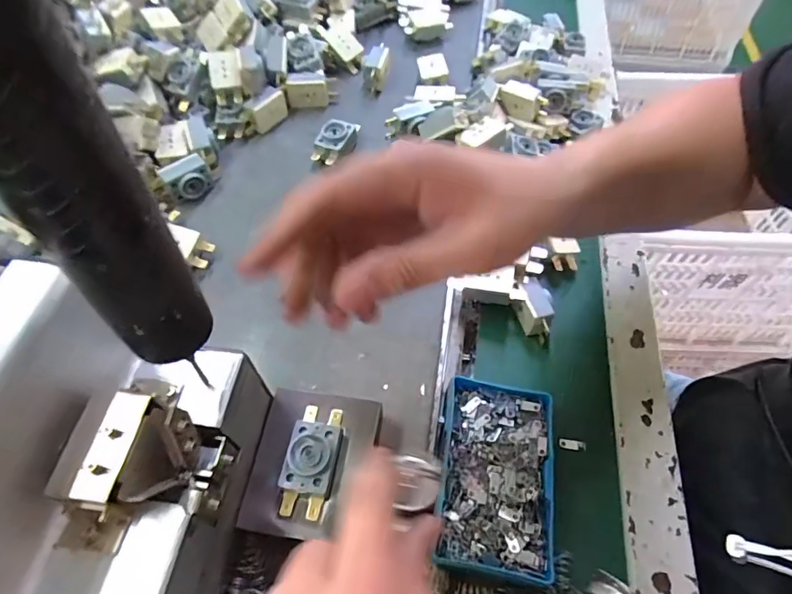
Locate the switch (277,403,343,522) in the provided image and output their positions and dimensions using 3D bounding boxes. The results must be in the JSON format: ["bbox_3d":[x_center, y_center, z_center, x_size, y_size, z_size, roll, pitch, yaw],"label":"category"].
[{"bbox_3d":[-0.046,0.090,0.268,0.028,0.012,0.059,9,57,5],"label":"switch"}]

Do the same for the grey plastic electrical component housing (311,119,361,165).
[{"bbox_3d":[-0.056,-0.144,0.444,0.032,0.020,0.047,13,57,8],"label":"grey plastic electrical component housing"}]

